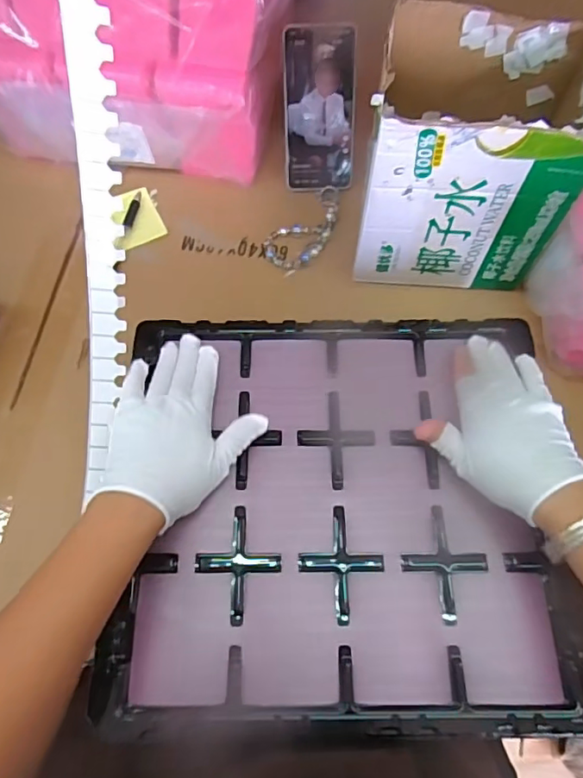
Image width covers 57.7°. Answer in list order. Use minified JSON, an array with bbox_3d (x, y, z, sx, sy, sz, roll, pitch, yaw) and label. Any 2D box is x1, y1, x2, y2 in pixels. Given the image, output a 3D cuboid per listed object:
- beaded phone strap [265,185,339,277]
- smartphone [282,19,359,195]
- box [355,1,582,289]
[{"bbox_3d":[0.021,-0.184,0.610,0.057,0.009,0.126,41,73,15],"label":"beaded phone strap"},{"bbox_3d":[0.031,-0.309,0.594,0.078,0.163,0.004,-2,36,0],"label":"smartphone"},{"bbox_3d":[0.168,-0.218,0.514,0.182,0.190,0.144,6,67,2],"label":"box"}]

